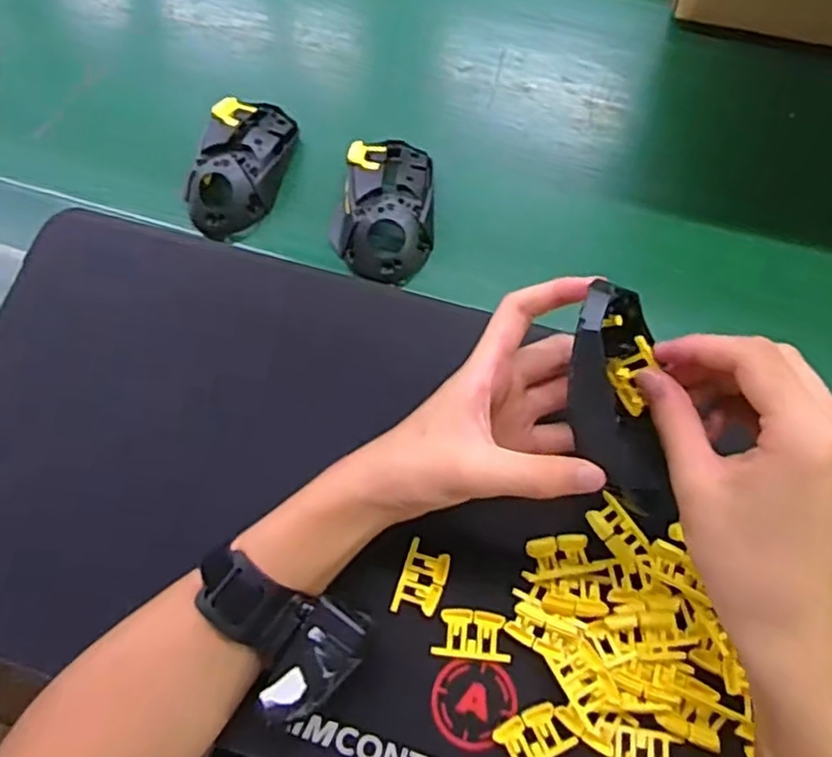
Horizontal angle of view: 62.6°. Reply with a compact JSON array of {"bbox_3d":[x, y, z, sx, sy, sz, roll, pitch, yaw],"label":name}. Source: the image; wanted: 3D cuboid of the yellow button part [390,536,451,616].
[{"bbox_3d":[0.004,0.119,0.406,0.026,0.007,0.042,17,69,9],"label":"yellow button part"}]

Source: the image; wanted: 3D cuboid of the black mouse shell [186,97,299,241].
[{"bbox_3d":[-0.133,-0.165,0.519,0.066,0.036,0.118,10,68,7],"label":"black mouse shell"}]

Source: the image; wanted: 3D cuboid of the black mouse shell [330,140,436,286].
[{"bbox_3d":[-0.022,-0.126,0.495,0.073,0.033,0.110,8,68,6],"label":"black mouse shell"}]

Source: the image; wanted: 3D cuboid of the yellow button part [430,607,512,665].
[{"bbox_3d":[0.033,0.148,0.394,0.043,0.010,0.027,6,68,5],"label":"yellow button part"}]

